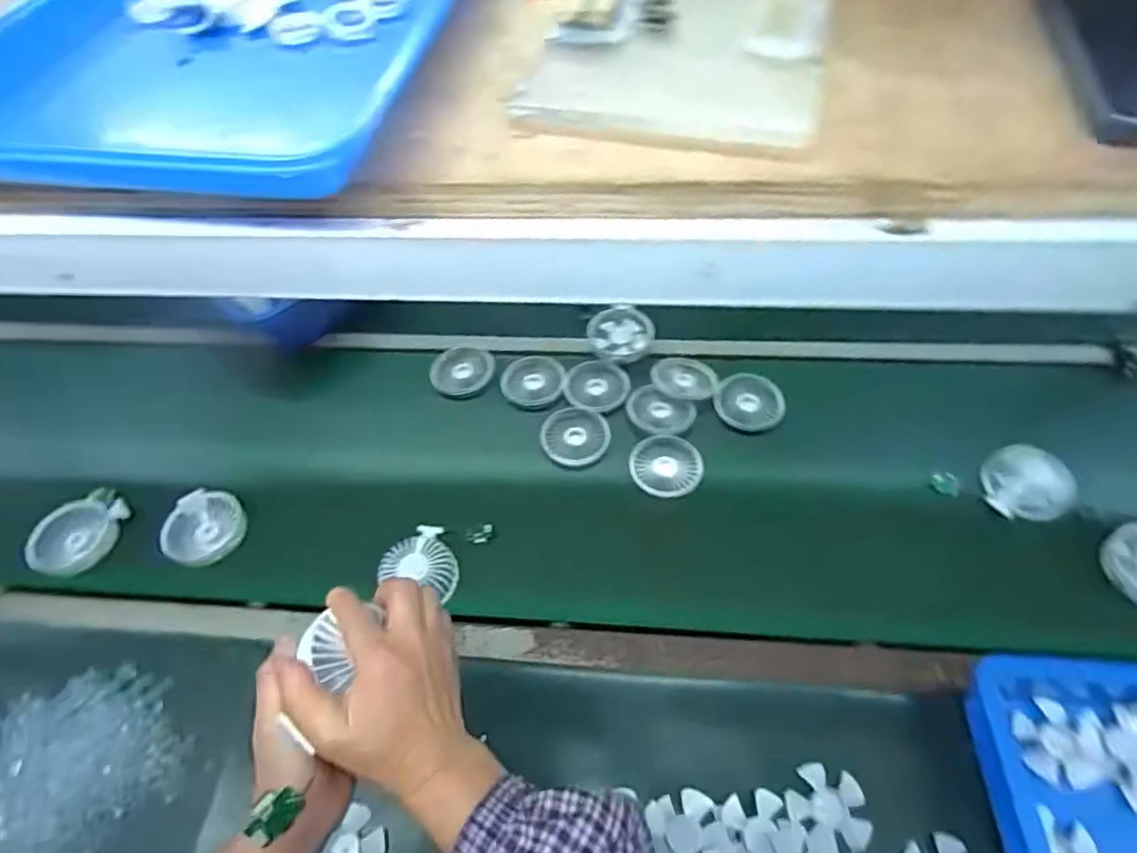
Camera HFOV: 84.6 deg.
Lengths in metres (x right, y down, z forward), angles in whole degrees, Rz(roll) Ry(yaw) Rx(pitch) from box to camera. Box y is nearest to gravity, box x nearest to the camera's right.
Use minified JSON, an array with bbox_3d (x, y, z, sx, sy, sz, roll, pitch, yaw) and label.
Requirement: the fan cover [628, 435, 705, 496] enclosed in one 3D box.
[{"bbox_3d":[0.125,0.048,0.793,0.090,0.008,0.080,28,60,22],"label":"fan cover"}]

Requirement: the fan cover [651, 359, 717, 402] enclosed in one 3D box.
[{"bbox_3d":[0.163,-0.070,0.877,0.089,0.009,0.071,12,55,12],"label":"fan cover"}]

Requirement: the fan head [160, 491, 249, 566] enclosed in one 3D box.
[{"bbox_3d":[-0.449,0.125,0.772,0.087,0.029,0.094,-2,53,2],"label":"fan head"}]

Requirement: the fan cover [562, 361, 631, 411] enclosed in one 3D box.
[{"bbox_3d":[0.039,-0.057,0.880,0.089,0.020,0.077,-19,54,-10],"label":"fan cover"}]

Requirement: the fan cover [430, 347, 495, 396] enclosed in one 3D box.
[{"bbox_3d":[-0.155,-0.085,0.911,0.091,0.013,0.088,-5,53,0],"label":"fan cover"}]

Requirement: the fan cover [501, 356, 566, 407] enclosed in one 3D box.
[{"bbox_3d":[-0.045,-0.070,0.891,0.085,0.011,0.094,18,56,16],"label":"fan cover"}]

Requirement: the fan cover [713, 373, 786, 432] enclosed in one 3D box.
[{"bbox_3d":[0.245,-0.032,0.846,0.088,0.011,0.086,31,75,19],"label":"fan cover"}]

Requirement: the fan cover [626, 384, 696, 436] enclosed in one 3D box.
[{"bbox_3d":[0.121,-0.017,0.848,0.089,0.016,0.073,24,58,20],"label":"fan cover"}]

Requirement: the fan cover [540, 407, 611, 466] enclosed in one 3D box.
[{"bbox_3d":[0.008,0.009,0.824,0.089,0.020,0.089,-9,53,-3],"label":"fan cover"}]

